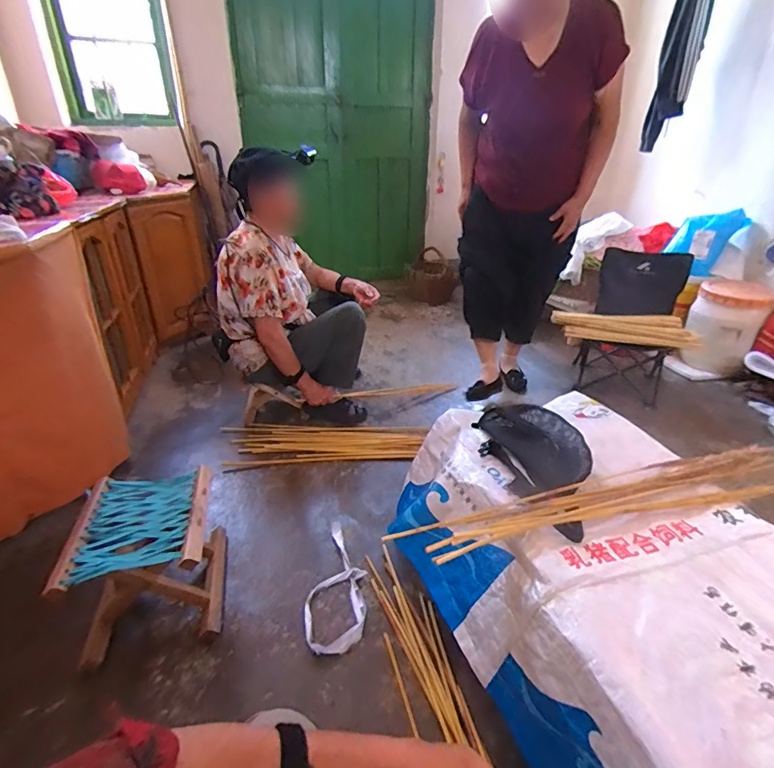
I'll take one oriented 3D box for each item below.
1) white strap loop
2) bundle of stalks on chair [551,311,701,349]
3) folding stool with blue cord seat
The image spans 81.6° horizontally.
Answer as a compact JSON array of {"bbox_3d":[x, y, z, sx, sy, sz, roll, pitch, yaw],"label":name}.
[{"bbox_3d":[-0.117,0.461,1.057,0.136,0.020,0.349,0,28,-1],"label":"white strap loop"},{"bbox_3d":[0.924,-0.225,1.757,0.519,0.094,0.173,6,28,12],"label":"bundle of stalks on chair"},{"bbox_3d":[-0.512,0.388,0.994,0.260,0.249,0.299,-7,28,-11],"label":"folding stool with blue cord seat"}]

